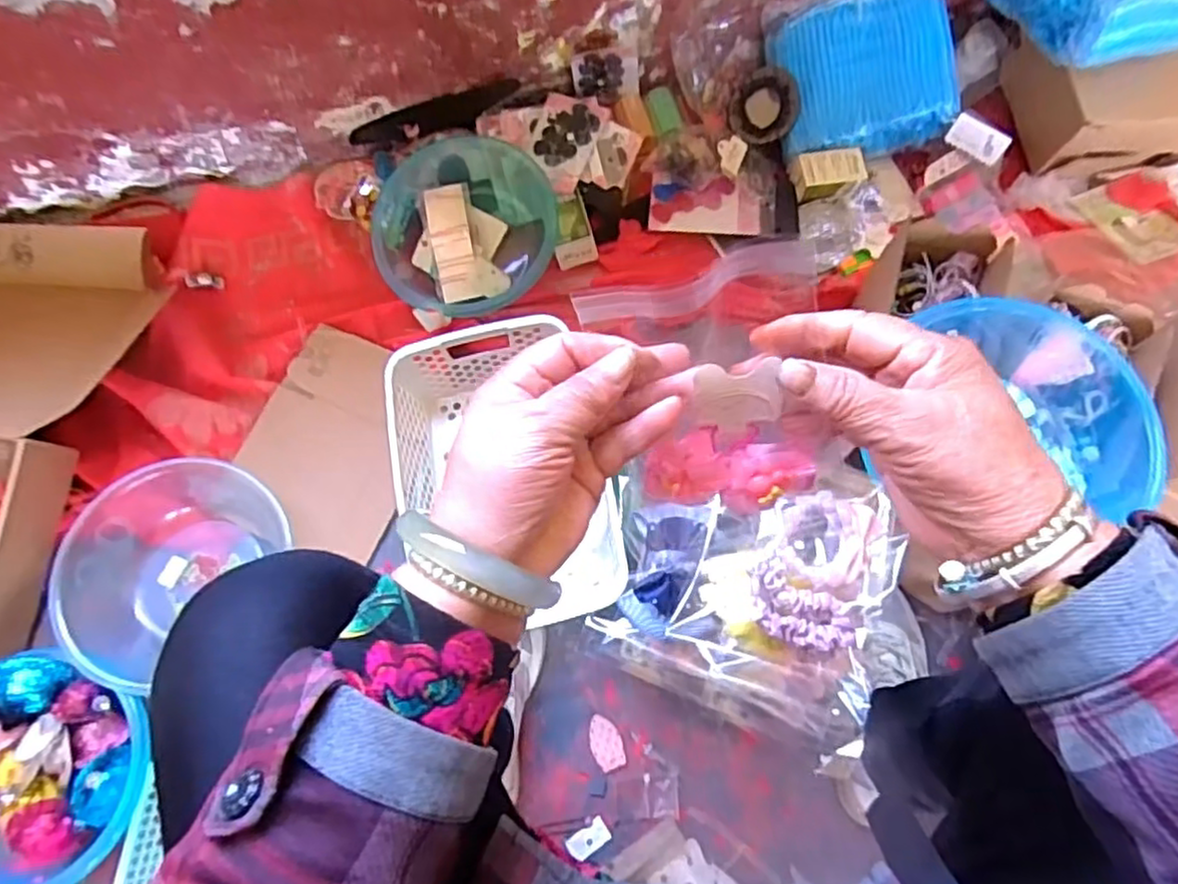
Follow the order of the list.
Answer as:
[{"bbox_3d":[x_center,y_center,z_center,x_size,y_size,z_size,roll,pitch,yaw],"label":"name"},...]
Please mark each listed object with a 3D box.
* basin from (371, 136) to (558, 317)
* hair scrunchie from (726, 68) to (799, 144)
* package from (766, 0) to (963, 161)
[{"bbox_3d":[-0.157,-0.274,0.877,0.211,0.084,0.231,0,71,1],"label":"basin"},{"bbox_3d":[0.228,-0.442,0.913,0.090,0.028,0.097,-14,91,38],"label":"hair scrunchie"},{"bbox_3d":[0.353,-0.481,0.901,0.211,0.086,0.190,-11,71,-2],"label":"package"}]

